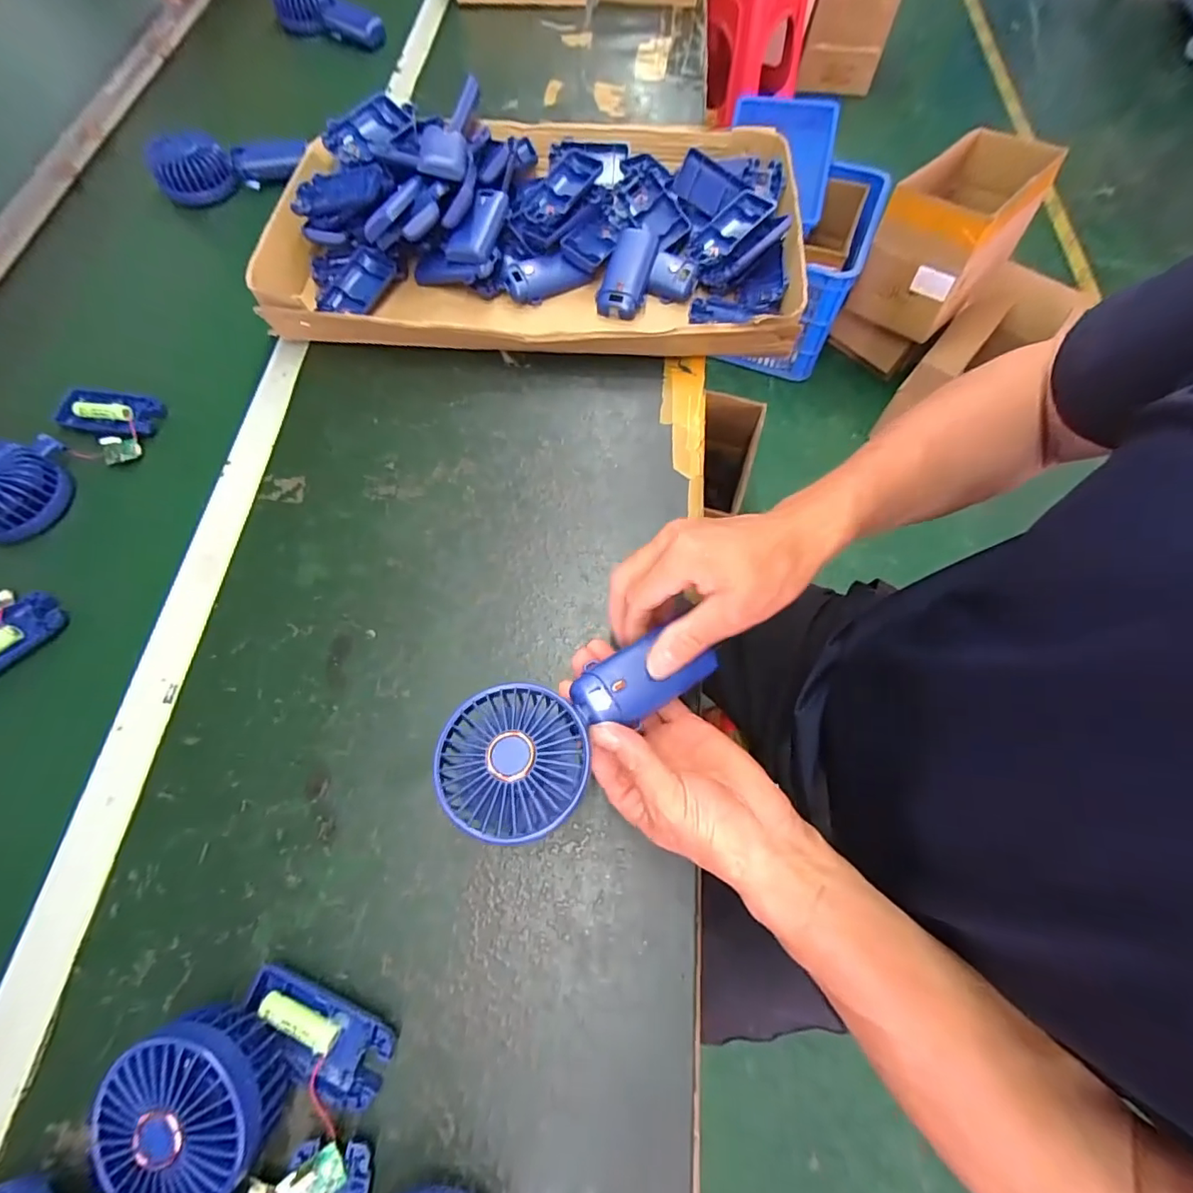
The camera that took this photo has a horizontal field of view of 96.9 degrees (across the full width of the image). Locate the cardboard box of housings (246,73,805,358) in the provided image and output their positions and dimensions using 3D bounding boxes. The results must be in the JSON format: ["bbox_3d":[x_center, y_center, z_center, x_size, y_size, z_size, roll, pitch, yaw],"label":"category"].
[{"bbox_3d":[-0.058,-0.385,0.540,0.511,0.079,0.326,3,67,3],"label":"cardboard box of housings"}]

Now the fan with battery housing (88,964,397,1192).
[{"bbox_3d":[-0.192,0.272,0.286,0.125,0.053,0.106,20,69,10],"label":"fan with battery housing"}]

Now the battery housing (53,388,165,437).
[{"bbox_3d":[-0.478,-0.179,0.518,0.093,0.014,0.050,8,68,5],"label":"battery housing"}]

